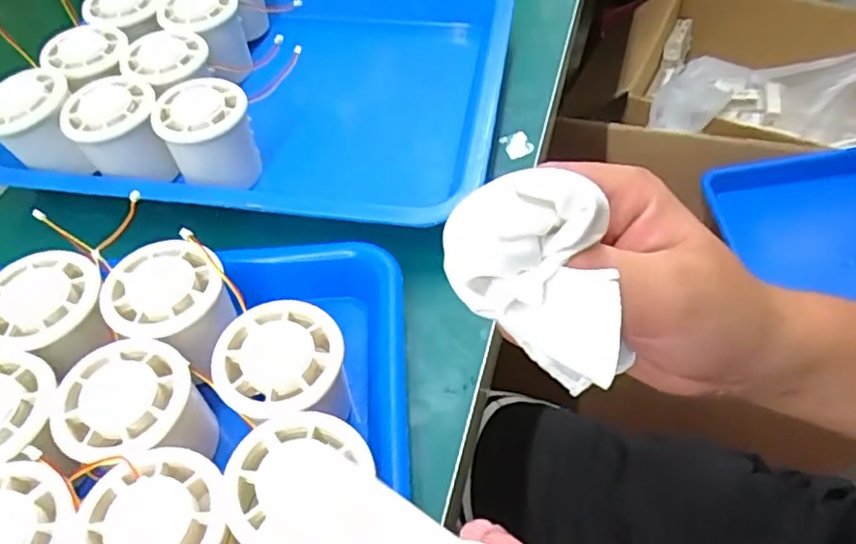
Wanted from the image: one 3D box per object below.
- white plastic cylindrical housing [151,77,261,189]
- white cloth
[{"bbox_3d":[-0.135,-0.084,0.396,0.053,0.044,0.058,-16,53,-8],"label":"white plastic cylindrical housing"},{"bbox_3d":[0.033,0.003,0.204,0.049,0.046,0.054,-8,53,-2],"label":"white cloth"}]

